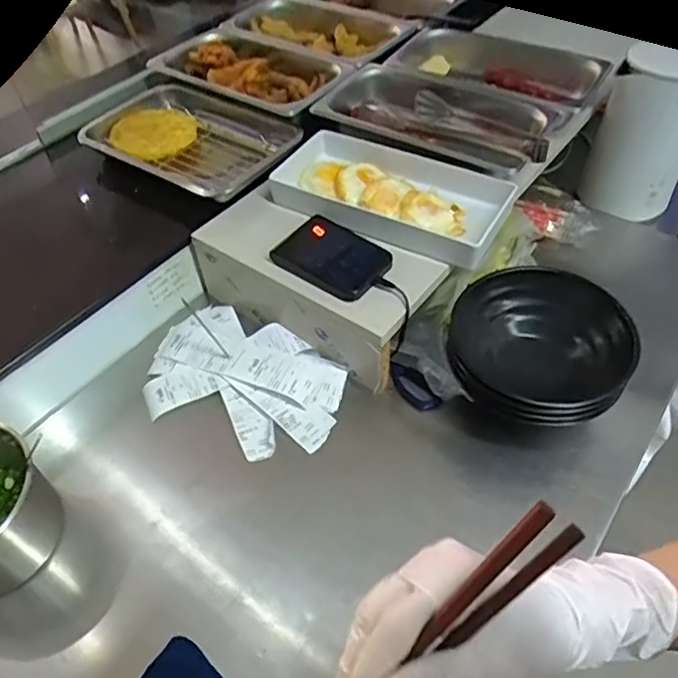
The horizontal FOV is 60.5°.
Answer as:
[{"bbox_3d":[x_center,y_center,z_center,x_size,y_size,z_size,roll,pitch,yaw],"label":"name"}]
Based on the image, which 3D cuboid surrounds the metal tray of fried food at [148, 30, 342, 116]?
[{"bbox_3d":[-0.138,-0.425,0.939,0.312,0.052,0.168,27,56,23],"label":"metal tray of fried food"}]

